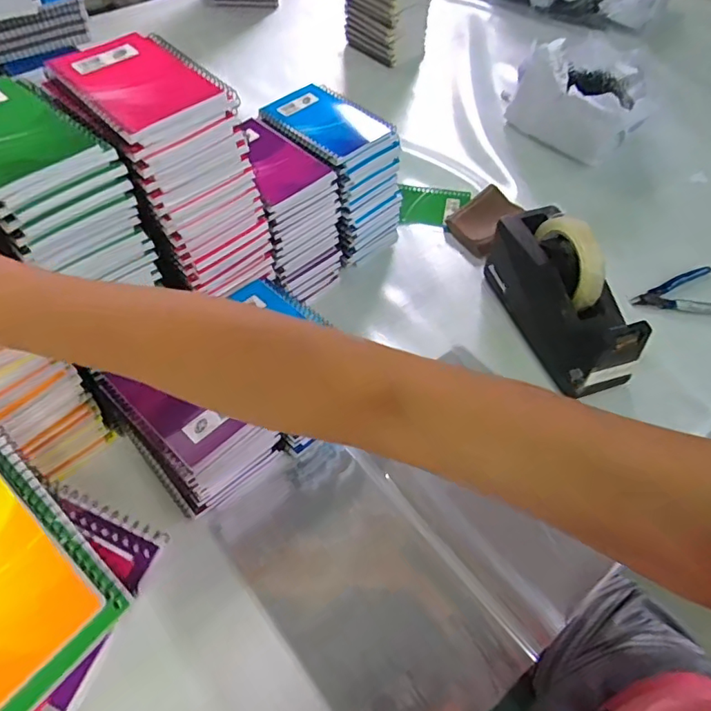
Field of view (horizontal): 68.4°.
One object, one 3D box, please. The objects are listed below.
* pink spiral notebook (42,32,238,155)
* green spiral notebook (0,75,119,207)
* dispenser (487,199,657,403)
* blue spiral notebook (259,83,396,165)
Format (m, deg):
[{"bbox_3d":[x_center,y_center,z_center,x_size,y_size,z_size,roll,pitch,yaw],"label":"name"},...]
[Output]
[{"bbox_3d":[-0.165,-0.210,0.405,0.094,0.015,0.129,-35,62,-23],"label":"pink spiral notebook"},{"bbox_3d":[-0.242,-0.152,0.364,0.126,0.015,0.090,39,63,24],"label":"green spiral notebook"},{"bbox_3d":[0.222,-0.070,0.558,0.071,0.127,0.199,-13,56,-10],"label":"dispenser"},{"bbox_3d":[-0.034,-0.260,0.576,0.101,0.008,0.135,-34,62,-23],"label":"blue spiral notebook"}]

